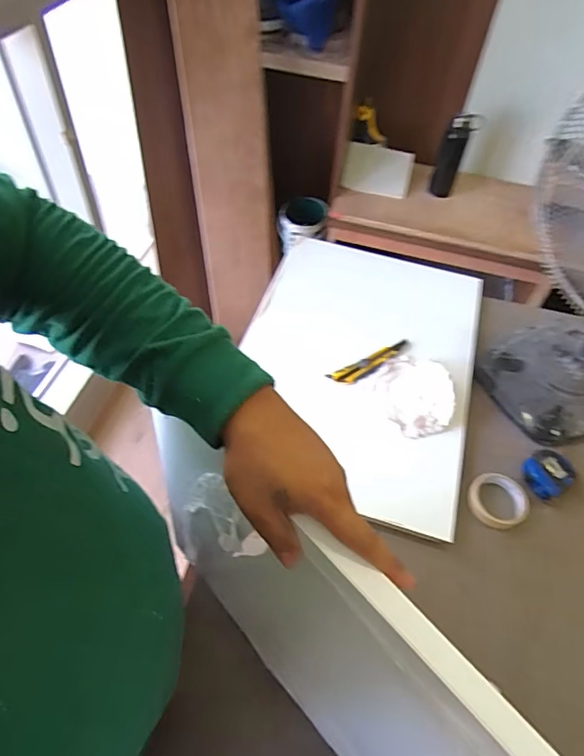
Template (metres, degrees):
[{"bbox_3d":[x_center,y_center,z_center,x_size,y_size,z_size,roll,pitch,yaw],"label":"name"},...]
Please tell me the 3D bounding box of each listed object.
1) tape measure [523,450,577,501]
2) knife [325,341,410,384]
[{"bbox_3d":[0.451,0.165,0.864,0.082,0.029,0.075,2,53,-3],"label":"tape measure"},{"bbox_3d":[0.157,-0.026,0.957,0.181,0.014,0.041,-22,58,-20],"label":"knife"}]

